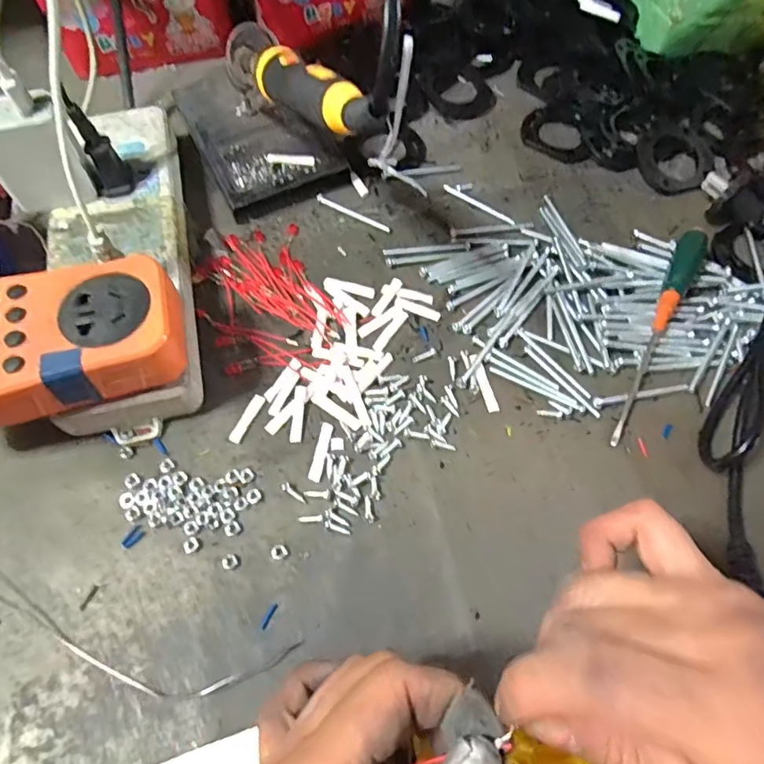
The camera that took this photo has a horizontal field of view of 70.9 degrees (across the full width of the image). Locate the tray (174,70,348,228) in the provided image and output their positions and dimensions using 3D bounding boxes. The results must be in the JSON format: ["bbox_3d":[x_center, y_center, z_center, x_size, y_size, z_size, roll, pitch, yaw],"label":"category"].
[{"bbox_3d":[-0.089,-0.179,0.390,0.086,0.020,0.133,-25,66,-13],"label":"tray"}]

